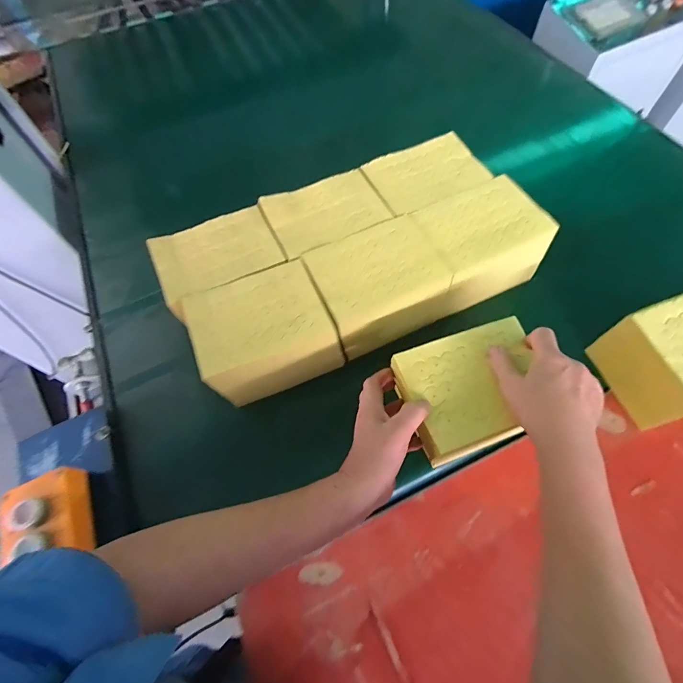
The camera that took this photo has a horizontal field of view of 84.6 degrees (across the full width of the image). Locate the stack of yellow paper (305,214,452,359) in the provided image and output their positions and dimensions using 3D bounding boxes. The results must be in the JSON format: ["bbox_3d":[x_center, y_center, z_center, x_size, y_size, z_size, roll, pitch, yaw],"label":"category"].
[{"bbox_3d":[0.049,-0.075,0.536,0.162,0.112,0.120,-25,64,-10],"label":"stack of yellow paper"}]

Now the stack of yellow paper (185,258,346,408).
[{"bbox_3d":[-0.102,-0.008,0.507,0.163,0.103,0.129,-24,63,-9],"label":"stack of yellow paper"}]

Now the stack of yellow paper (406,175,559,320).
[{"bbox_3d":[0.196,-0.136,0.552,0.166,0.111,0.128,-22,63,-8],"label":"stack of yellow paper"}]

